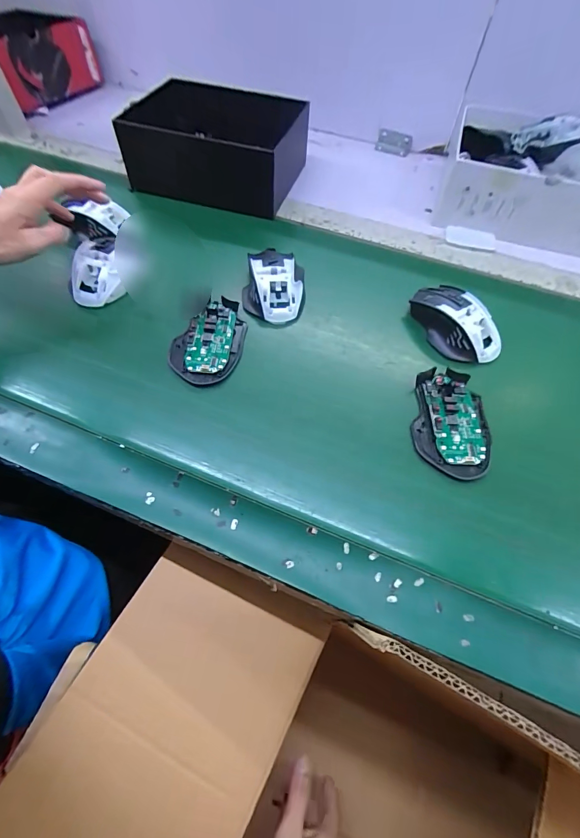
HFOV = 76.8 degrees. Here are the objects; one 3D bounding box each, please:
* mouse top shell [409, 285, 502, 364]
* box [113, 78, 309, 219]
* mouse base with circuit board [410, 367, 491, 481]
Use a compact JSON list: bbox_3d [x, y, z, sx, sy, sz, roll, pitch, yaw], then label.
[{"bbox_3d":[0.188,-0.113,0.417,0.069,0.038,0.117,-32,66,-17],"label":"mouse top shell"},{"bbox_3d":[-0.113,-0.432,0.569,0.233,0.091,0.208,14,61,7],"label":"box"},{"bbox_3d":[0.158,0.003,0.358,0.069,0.017,0.113,9,61,4],"label":"mouse base with circuit board"}]

